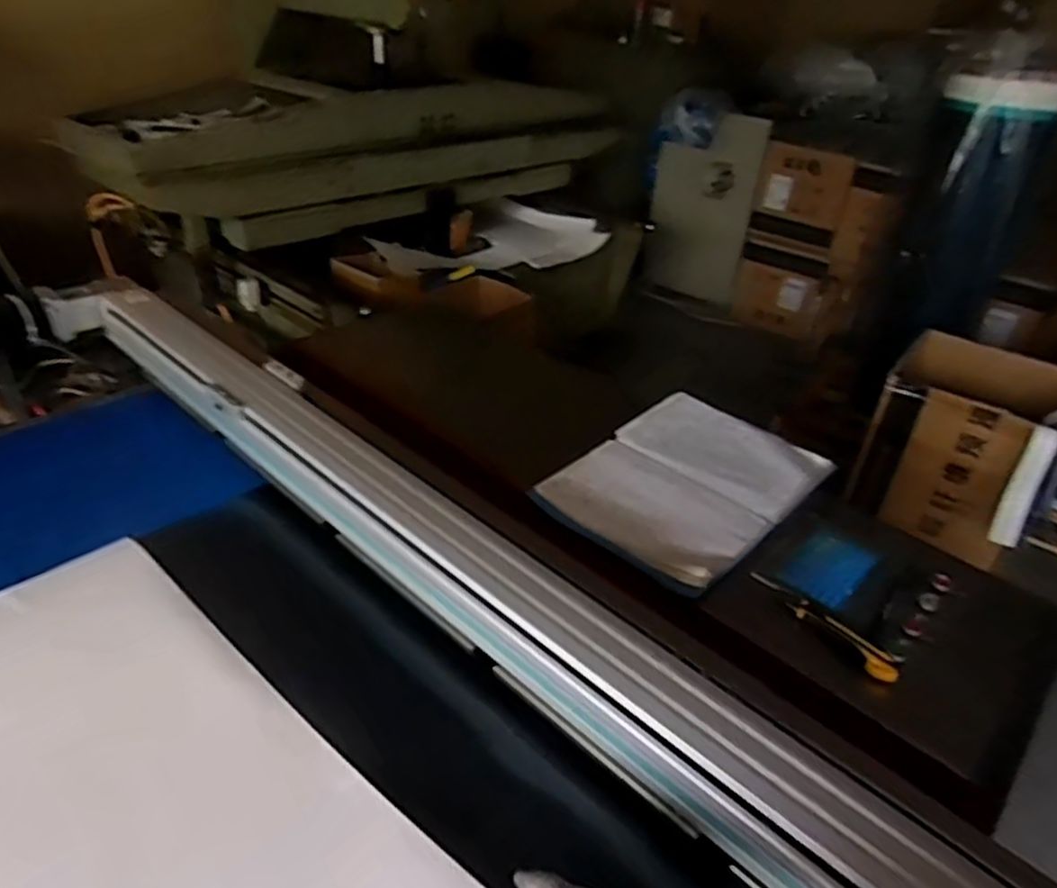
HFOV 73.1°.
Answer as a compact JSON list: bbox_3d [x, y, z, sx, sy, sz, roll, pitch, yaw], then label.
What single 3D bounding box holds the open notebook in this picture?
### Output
[{"bbox_3d":[0.253,0.054,1.138,0.308,0.030,0.417,31,42,31],"label":"open notebook"}]

